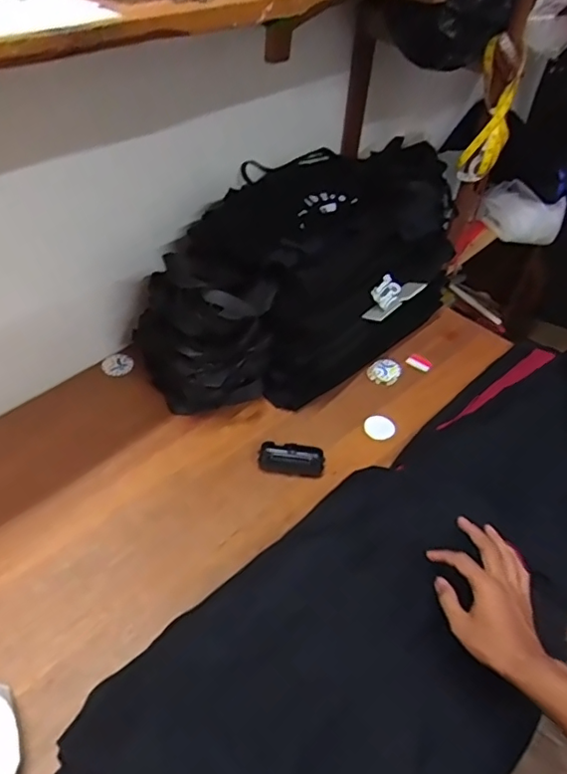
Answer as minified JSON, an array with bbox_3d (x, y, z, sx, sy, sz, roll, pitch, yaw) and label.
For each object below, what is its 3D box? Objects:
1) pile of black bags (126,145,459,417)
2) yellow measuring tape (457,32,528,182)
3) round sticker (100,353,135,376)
[{"bbox_3d":[0.054,-0.232,1.116,0.676,0.273,0.382,-31,57,-33],"label":"pile of black bags"},{"bbox_3d":[0.372,-0.482,1.035,0.077,0.247,0.068,19,46,10],"label":"yellow measuring tape"},{"bbox_3d":[-0.322,-0.044,1.118,0.060,0.007,0.049,-19,61,-3],"label":"round sticker"}]

